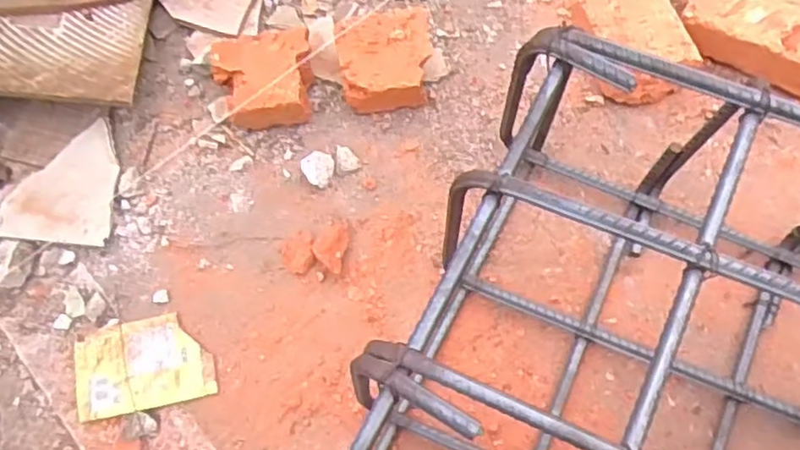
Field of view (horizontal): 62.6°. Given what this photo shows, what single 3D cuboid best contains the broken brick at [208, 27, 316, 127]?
[{"bbox_3d":[-0.125,-0.130,0.593,0.086,0.042,0.087,-1,69,-1],"label":"broken brick"}]

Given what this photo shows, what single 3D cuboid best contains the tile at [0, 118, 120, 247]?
[{"bbox_3d":[-0.295,-0.037,0.571,0.095,0.018,0.111,1,67,2],"label":"tile"}]

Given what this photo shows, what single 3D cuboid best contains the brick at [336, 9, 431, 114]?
[{"bbox_3d":[-0.012,-0.146,0.606,0.084,0.052,0.086,-6,69,-2],"label":"brick"}]

